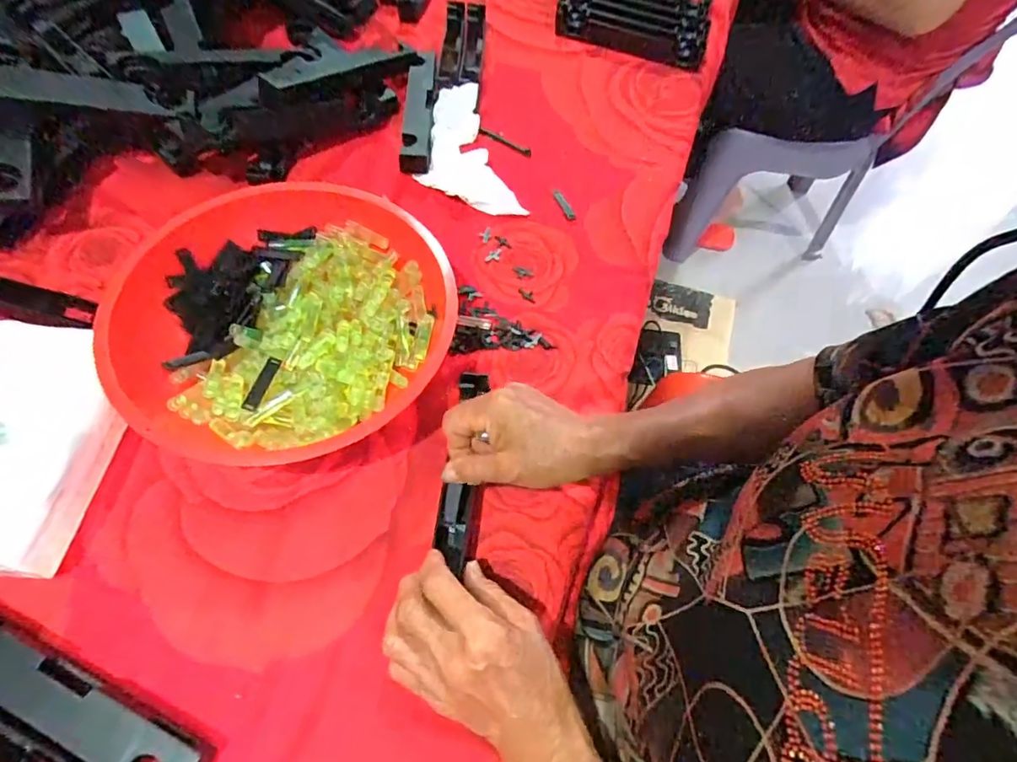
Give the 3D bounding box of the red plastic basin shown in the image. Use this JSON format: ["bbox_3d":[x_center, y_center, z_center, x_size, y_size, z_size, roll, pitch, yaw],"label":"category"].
[{"bbox_3d":[-0.176,-0.051,0.416,0.230,0.082,0.244,1,63,-2],"label":"red plastic basin"}]

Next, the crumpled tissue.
[{"bbox_3d":[-0.051,-0.240,0.547,0.095,0.036,0.169,-17,64,-15],"label":"crumpled tissue"}]

